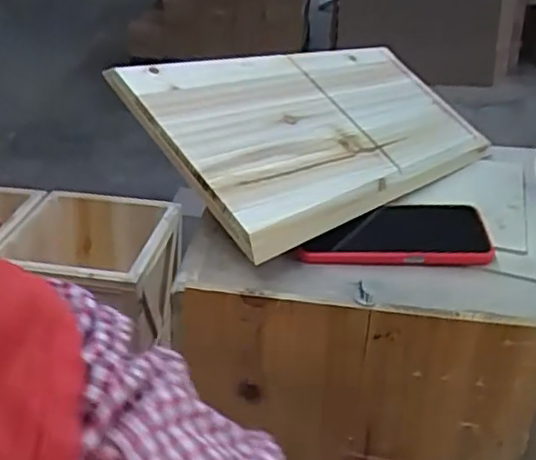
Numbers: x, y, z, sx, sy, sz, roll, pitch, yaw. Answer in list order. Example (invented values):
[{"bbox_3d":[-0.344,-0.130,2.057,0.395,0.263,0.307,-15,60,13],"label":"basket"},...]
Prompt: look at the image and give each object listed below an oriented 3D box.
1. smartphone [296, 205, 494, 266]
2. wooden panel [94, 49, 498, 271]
[{"bbox_3d":[0.113,0.002,0.568,0.166,0.018,0.083,0,30,0],"label":"smartphone"},{"bbox_3d":[0.056,-0.112,0.635,0.357,0.023,0.222,-22,63,-39],"label":"wooden panel"}]

